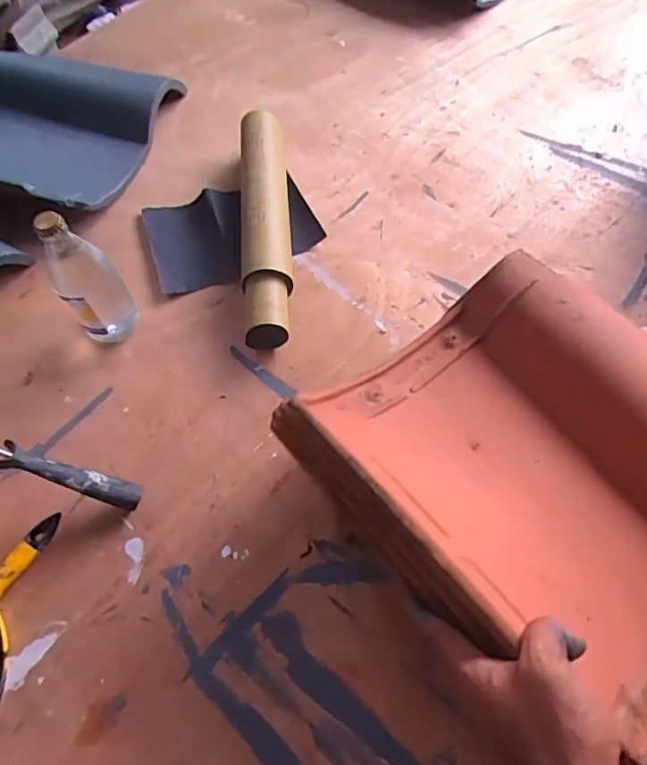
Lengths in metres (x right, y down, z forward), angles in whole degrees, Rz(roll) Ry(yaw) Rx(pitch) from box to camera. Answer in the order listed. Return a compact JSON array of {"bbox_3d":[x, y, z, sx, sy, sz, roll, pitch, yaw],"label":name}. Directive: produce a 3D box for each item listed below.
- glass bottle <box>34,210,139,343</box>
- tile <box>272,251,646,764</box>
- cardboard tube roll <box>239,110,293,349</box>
[{"bbox_3d":[-0.255,-0.105,0.587,0.060,0.169,0.049,-16,62,-6],"label":"glass bottle"},{"bbox_3d":[0.182,0.056,0.415,0.298,0.078,0.320,-38,66,-17],"label":"tile"},{"bbox_3d":[-0.072,-0.211,0.693,0.062,0.061,0.352,-5,60,-1],"label":"cardboard tube roll"}]

